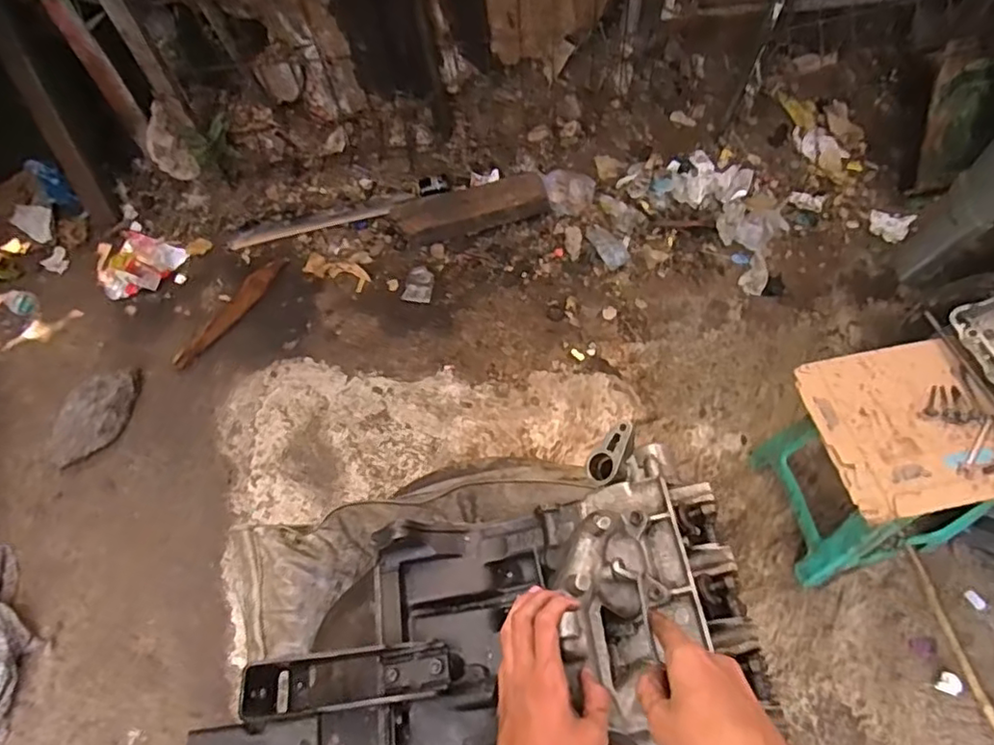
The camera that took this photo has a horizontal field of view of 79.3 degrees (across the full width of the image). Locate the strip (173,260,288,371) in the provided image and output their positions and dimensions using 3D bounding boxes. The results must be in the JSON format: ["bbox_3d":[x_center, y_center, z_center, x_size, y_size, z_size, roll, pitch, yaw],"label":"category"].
[{"bbox_3d":[-0.747,-0.168,1.685,0.069,0.034,0.404,30,69,16],"label":"strip"}]

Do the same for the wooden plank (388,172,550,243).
[{"bbox_3d":[-0.081,-0.474,1.737,0.445,0.051,0.125,-14,90,4],"label":"wooden plank"}]

